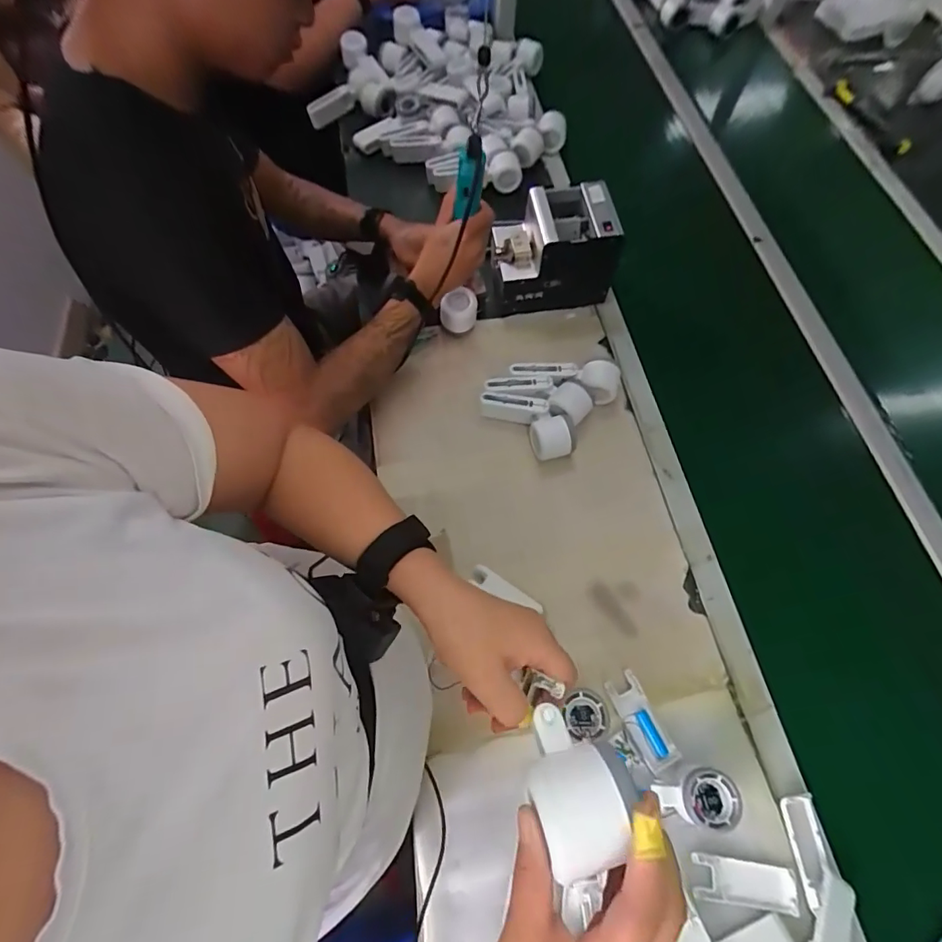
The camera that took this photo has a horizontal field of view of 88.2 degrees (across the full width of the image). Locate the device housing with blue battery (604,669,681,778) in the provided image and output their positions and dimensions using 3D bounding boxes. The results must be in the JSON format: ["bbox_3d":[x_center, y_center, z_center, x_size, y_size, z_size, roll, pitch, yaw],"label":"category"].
[{"bbox_3d":[0.205,0.302,0.585,0.042,0.013,0.106,-24,69,-13],"label":"device housing with blue battery"}]

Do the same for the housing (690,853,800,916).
[{"bbox_3d":[0.292,0.441,0.519,0.104,0.012,0.039,8,65,1],"label":"housing"}]

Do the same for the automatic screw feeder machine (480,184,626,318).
[{"bbox_3d":[0.120,-0.359,0.812,0.205,0.167,0.136,-8,66,-6],"label":"automatic screw feeder machine"}]

